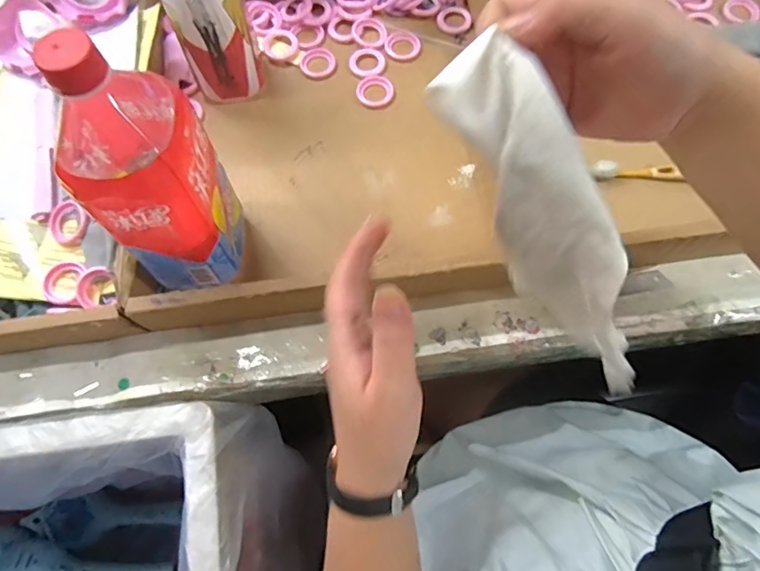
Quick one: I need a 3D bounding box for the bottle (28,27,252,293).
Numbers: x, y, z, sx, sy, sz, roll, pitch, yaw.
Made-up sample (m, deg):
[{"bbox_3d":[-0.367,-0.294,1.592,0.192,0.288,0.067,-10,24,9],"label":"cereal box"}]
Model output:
[{"bbox_3d":[-0.155,-0.078,0.352,0.079,0.215,0.103,-23,71,-7],"label":"bottle"}]

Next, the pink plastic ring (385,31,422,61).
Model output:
[{"bbox_3d":[0.024,-0.255,0.538,0.037,0.004,0.038,0,70,1],"label":"pink plastic ring"}]

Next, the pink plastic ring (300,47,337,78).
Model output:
[{"bbox_3d":[-0.064,-0.234,0.529,0.036,0.004,0.037,0,70,1],"label":"pink plastic ring"}]

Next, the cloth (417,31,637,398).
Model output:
[{"bbox_3d":[0.085,-0.024,0.250,0.040,0.042,0.192,-32,105,-10],"label":"cloth"}]

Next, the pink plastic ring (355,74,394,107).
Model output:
[{"bbox_3d":[-0.005,-0.198,0.514,0.037,0.004,0.037,0,70,1],"label":"pink plastic ring"}]

